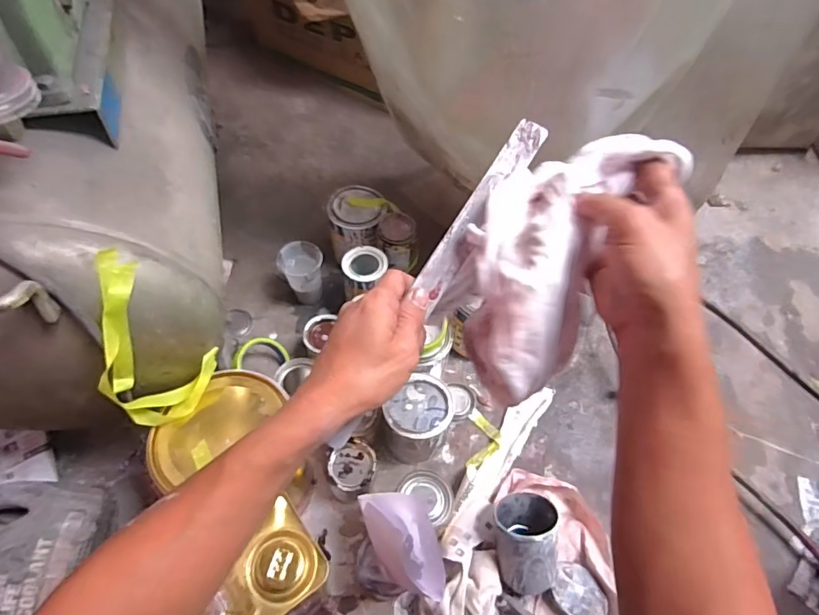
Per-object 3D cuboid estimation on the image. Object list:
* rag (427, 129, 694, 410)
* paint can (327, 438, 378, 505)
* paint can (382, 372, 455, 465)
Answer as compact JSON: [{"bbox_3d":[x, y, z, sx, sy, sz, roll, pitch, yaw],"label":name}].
[{"bbox_3d":[0.096,-0.040,0.371,0.107,0.120,0.177,29,58,17],"label":"rag"},{"bbox_3d":[-0.083,0.239,0.725,0.069,0.073,0.074,17,56,10],"label":"paint can"},{"bbox_3d":[0.013,0.172,0.749,0.098,0.116,0.102,33,60,19],"label":"paint can"}]

